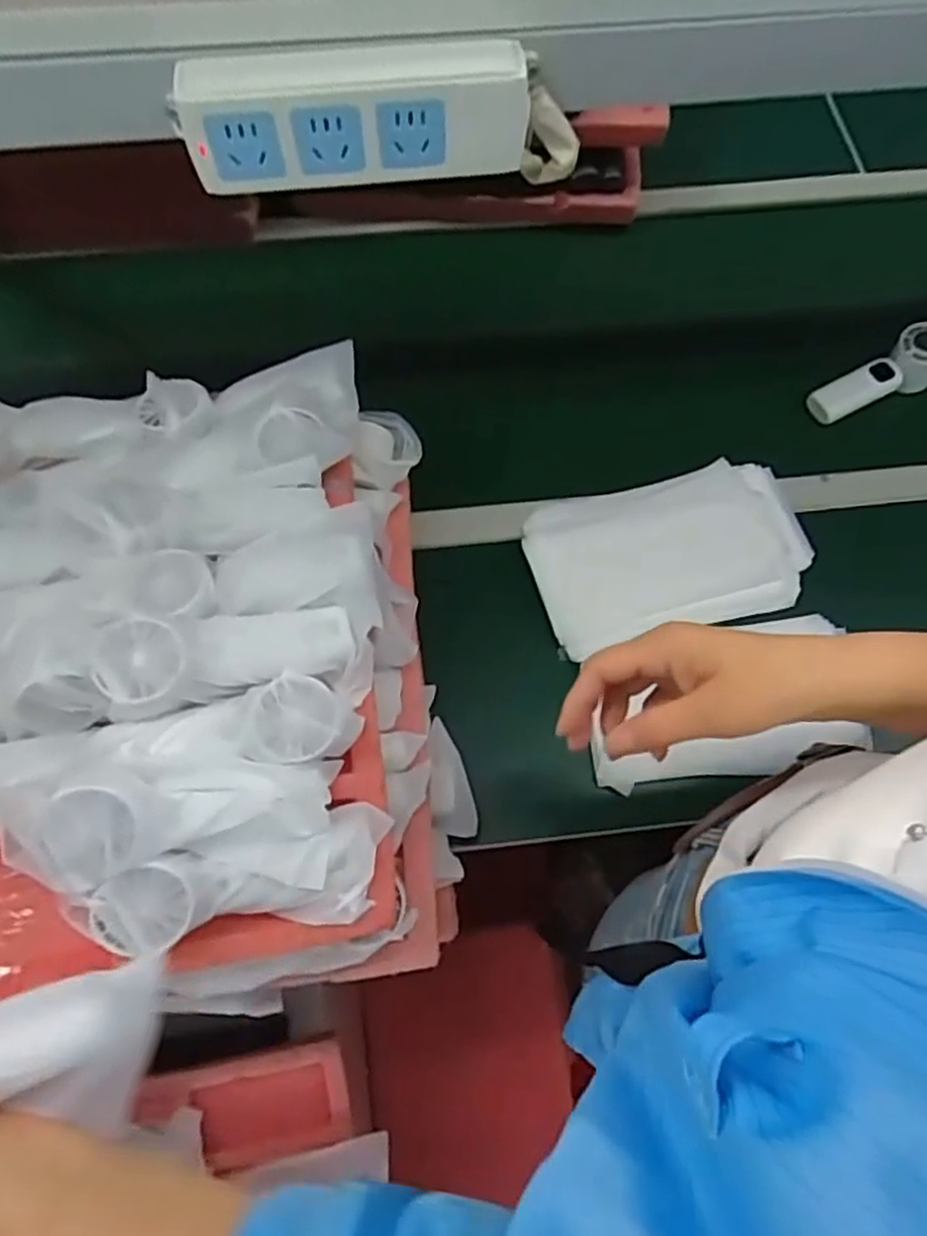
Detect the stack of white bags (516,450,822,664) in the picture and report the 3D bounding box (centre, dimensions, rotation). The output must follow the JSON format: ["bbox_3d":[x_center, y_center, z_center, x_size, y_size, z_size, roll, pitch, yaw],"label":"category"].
[{"bbox_3d":[0.204,-0.067,0.717,0.271,0.022,0.161,-15,69,-7],"label":"stack of white bags"}]

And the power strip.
[{"bbox_3d":[-0.053,-0.249,0.362,0.168,0.049,0.027,-5,68,-3],"label":"power strip"}]

